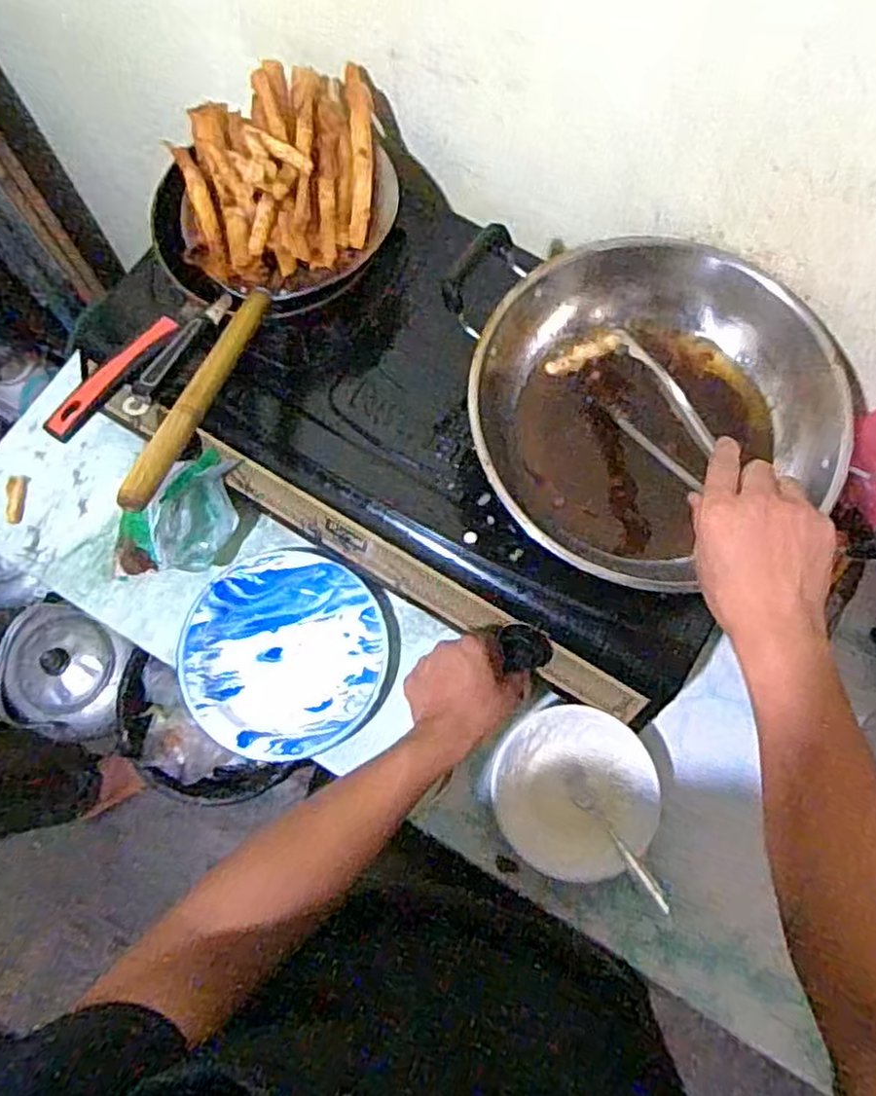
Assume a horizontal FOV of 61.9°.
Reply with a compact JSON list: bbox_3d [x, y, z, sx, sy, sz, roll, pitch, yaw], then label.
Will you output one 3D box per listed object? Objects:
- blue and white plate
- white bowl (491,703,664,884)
[{"bbox_3d":[-0.160,0.108,0.767,0.200,0.034,0.216,0,75,-1],"label":"blue and white plate"},{"bbox_3d":[0.132,0.236,0.713,0.154,0.055,0.150,0,75,-1],"label":"white bowl"}]

